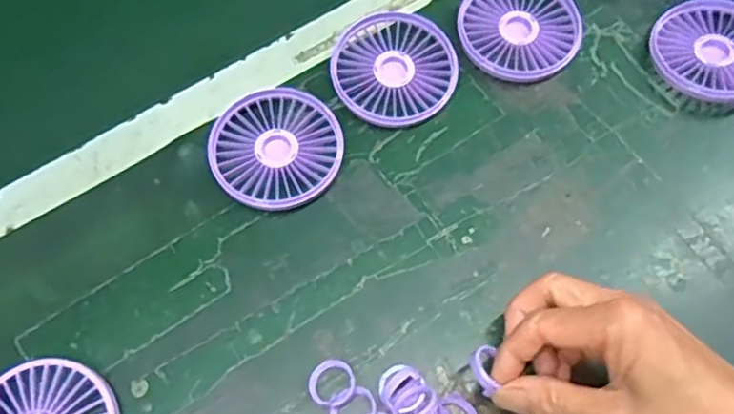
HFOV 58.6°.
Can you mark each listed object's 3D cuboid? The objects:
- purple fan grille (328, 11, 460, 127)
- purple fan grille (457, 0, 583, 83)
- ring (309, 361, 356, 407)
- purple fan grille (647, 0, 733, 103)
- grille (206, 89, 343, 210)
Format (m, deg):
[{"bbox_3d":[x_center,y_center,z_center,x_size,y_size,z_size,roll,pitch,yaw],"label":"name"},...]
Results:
[{"bbox_3d":[0.019,-0.098,0.470,0.087,0.020,0.084,-1,65,2],"label":"purple fan grille"},{"bbox_3d":[0.112,-0.130,0.482,0.086,0.017,0.086,-1,65,2],"label":"purple fan grille"},{"bbox_3d":[-0.021,0.105,0.388,0.027,0.009,0.027,-1,65,2],"label":"ring"},{"bbox_3d":[0.247,-0.111,0.467,0.085,0.020,0.084,-1,65,2],"label":"purple fan grille"},{"bbox_3d":[-0.061,-0.039,0.447,0.085,0.019,0.084,-1,65,2],"label":"grille"}]

